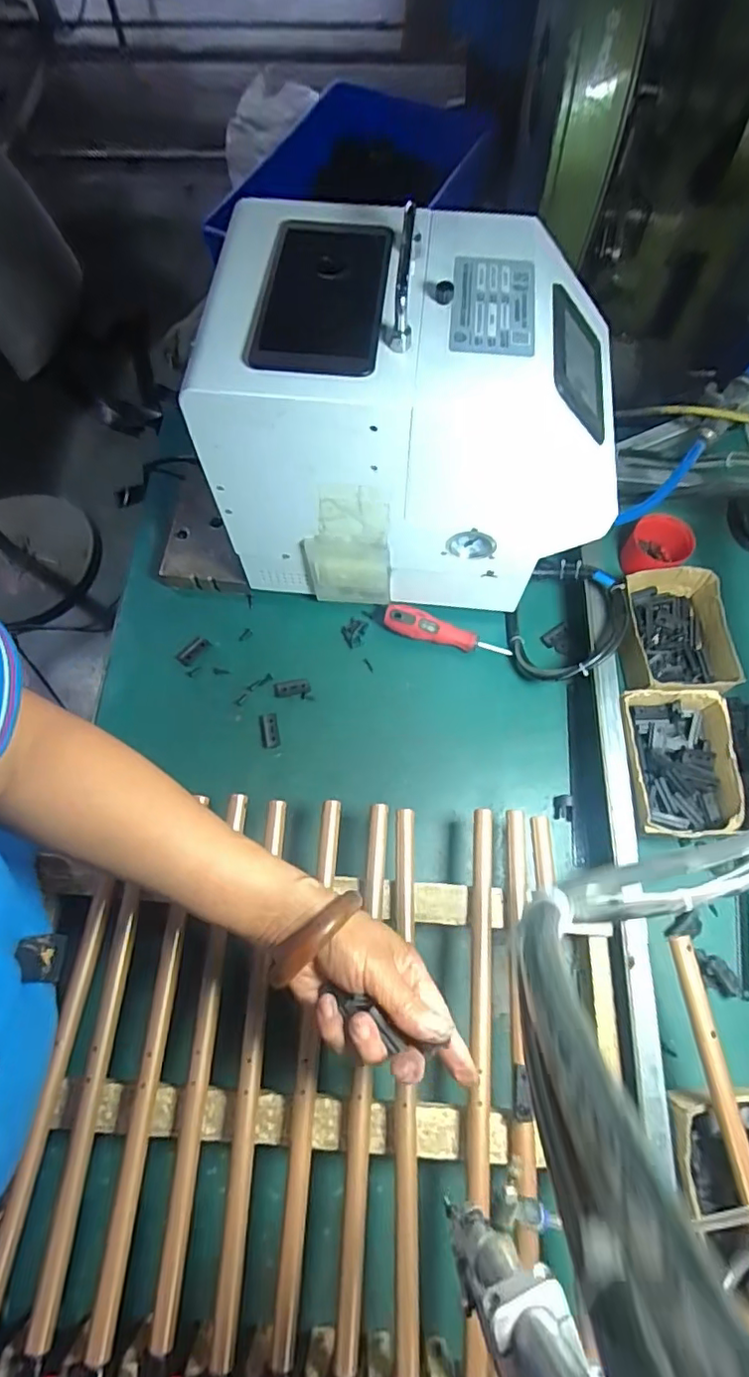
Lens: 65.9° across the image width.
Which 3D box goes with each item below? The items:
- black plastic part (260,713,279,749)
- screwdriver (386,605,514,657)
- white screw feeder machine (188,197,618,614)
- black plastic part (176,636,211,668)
[{"bbox_3d":[-0.110,0.045,0.606,0.018,0.005,0.037,-11,70,-4],"label":"black plastic part"},{"bbox_3d":[0.079,-0.057,0.634,0.138,0.029,0.031,17,71,2],"label":"screwdriver"},{"bbox_3d":[0.035,-0.246,0.550,0.342,0.271,0.219,4,69,2],"label":"white screw feeder machine"},{"bbox_3d":[-0.200,-0.041,0.640,0.019,0.005,0.037,39,74,13],"label":"black plastic part"}]

